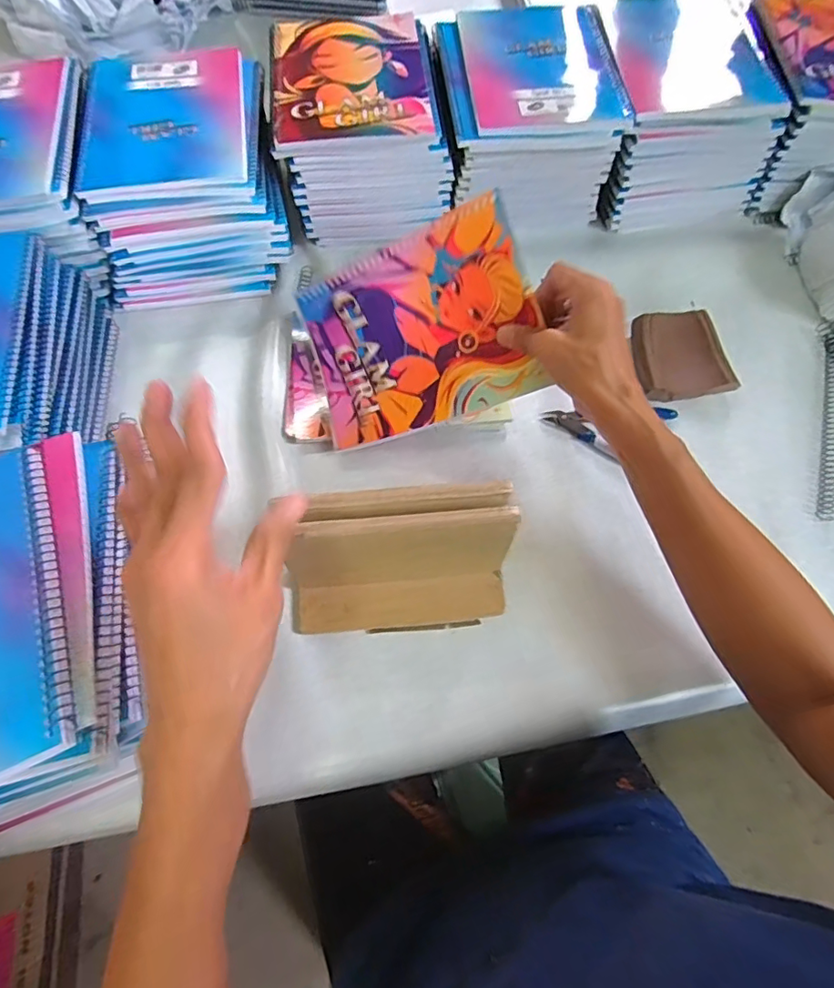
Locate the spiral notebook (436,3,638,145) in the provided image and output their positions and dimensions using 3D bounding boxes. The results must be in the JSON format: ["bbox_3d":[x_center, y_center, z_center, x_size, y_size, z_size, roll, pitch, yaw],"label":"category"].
[{"bbox_3d":[0.114,-0.434,0.539,0.170,0.012,0.203,-4,65,-4],"label":"spiral notebook"}]

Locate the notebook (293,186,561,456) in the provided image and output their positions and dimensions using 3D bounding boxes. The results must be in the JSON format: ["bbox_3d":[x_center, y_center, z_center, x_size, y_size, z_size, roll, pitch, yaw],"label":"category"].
[{"bbox_3d":[-0.002,-0.127,0.434,0.193,0.024,0.143,-14,102,27],"label":"notebook"}]

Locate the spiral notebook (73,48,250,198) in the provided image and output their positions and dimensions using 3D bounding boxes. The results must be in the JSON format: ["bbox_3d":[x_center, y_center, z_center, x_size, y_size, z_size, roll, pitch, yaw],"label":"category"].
[{"bbox_3d":[-0.238,-0.360,0.506,0.147,0.011,0.190,-8,65,-5],"label":"spiral notebook"}]

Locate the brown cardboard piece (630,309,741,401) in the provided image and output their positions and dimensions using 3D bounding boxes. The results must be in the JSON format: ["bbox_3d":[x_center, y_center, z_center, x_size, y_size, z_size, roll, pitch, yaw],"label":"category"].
[{"bbox_3d":[0.253,-0.132,0.512,0.084,0.024,0.092,-3,65,-3],"label":"brown cardboard piece"}]

